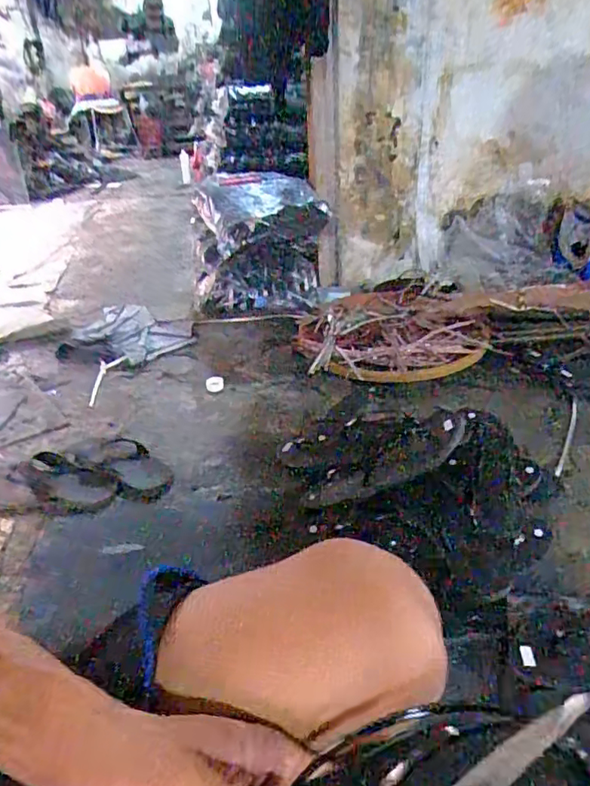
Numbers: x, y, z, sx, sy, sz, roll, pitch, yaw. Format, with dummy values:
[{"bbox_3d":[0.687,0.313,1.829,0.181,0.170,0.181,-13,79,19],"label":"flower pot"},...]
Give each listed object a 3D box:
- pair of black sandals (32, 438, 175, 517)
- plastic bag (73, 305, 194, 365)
[{"bbox_3d":[-0.367,0.153,1.044,0.247,0.035,0.177,-13,32,-17],"label":"pair of black sandals"},{"bbox_3d":[-0.472,-0.173,1.592,0.249,0.070,0.352,-25,37,-33],"label":"plastic bag"}]

